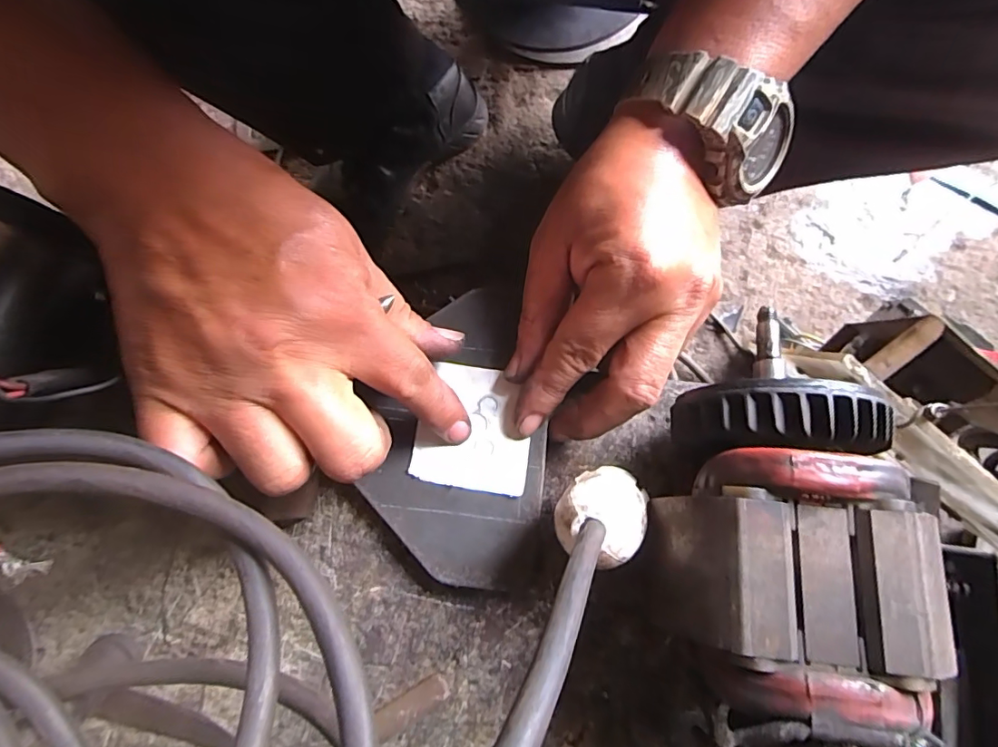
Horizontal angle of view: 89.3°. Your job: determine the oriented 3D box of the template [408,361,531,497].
[{"bbox_3d":[-0.012,0.025,0.242,0.053,0.004,0.058,8,76,4],"label":"template"}]

